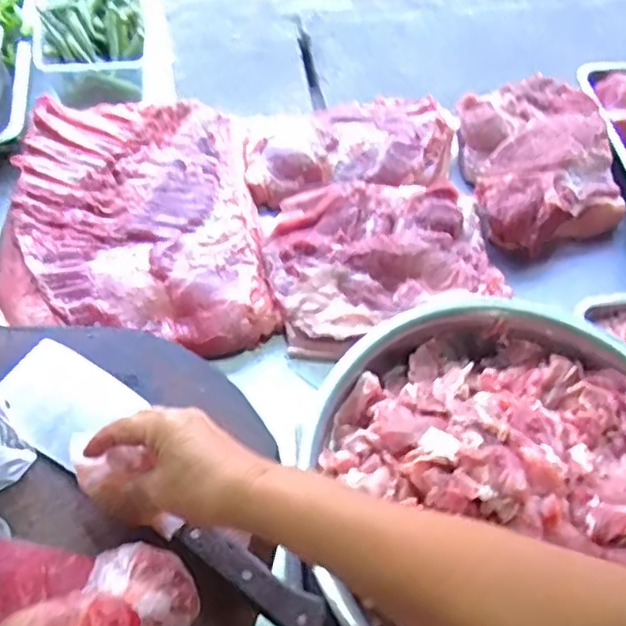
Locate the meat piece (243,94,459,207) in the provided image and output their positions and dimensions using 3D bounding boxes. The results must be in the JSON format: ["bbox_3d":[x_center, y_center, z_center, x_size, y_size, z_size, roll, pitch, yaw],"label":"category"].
[{"bbox_3d":[0.053,-0.232,0.889,0.294,0.049,0.156,-11,60,-11],"label":"meat piece"}]

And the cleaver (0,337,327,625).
[{"bbox_3d":[-0.131,0.136,0.556,0.358,0.027,0.090,31,61,14],"label":"cleaver"}]

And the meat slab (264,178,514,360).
[{"bbox_3d":[0.085,-0.076,0.783,0.280,0.065,0.225,-14,61,-13],"label":"meat slab"}]

